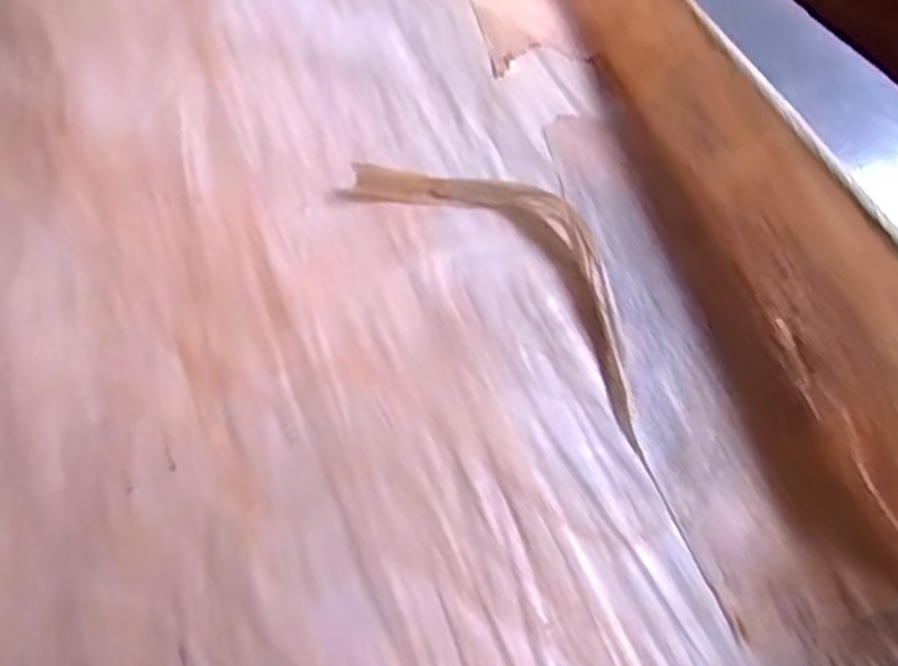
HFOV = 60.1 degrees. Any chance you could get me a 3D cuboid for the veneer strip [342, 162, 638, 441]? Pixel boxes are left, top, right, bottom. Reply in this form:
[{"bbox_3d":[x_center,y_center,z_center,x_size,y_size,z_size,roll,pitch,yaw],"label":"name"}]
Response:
[{"bbox_3d":[0.081,-0.093,0.882,0.172,0.016,0.456,-38,61,-21],"label":"veneer strip"}]

